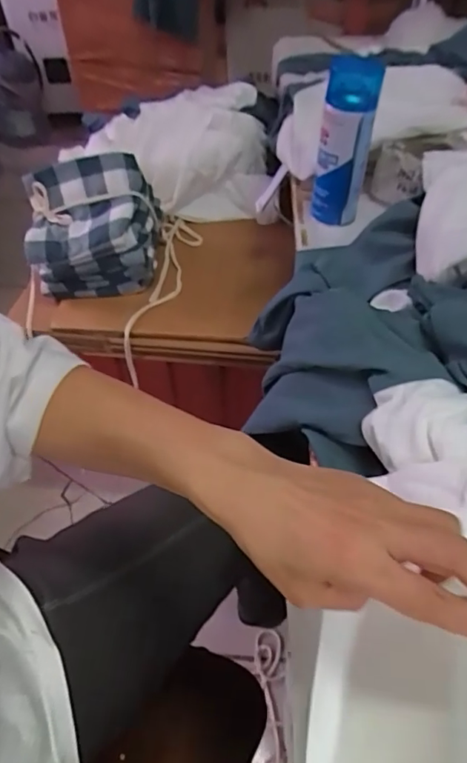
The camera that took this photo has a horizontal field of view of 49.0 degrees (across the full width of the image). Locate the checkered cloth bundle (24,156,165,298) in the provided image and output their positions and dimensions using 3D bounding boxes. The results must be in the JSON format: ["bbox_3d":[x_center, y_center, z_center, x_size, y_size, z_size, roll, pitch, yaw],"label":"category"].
[{"bbox_3d":[-0.240,-0.263,0.891,0.212,0.173,0.159,-4,50,-3],"label":"checkered cloth bundle"}]

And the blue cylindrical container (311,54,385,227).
[{"bbox_3d":[0.147,-0.311,0.675,0.065,0.197,0.079,11,51,10],"label":"blue cylindrical container"}]

